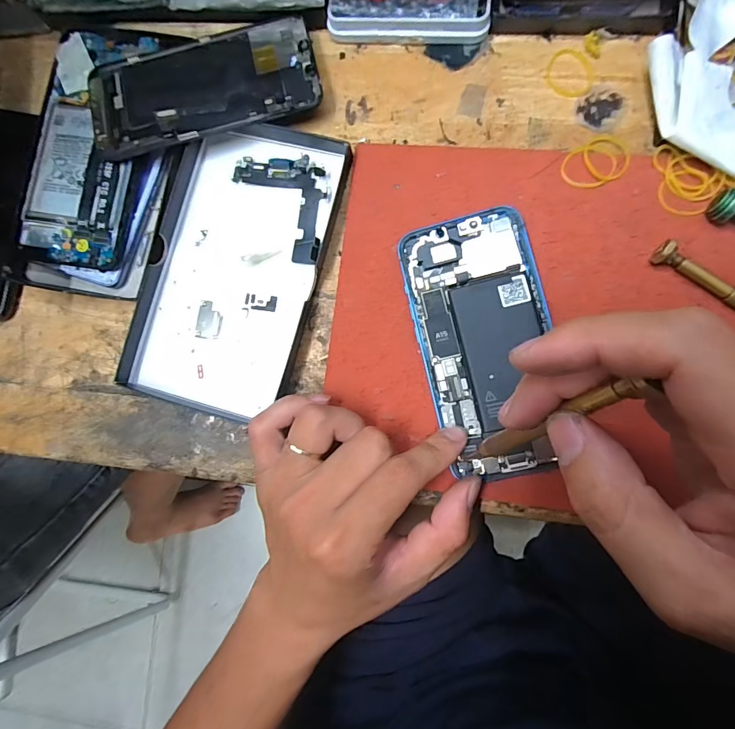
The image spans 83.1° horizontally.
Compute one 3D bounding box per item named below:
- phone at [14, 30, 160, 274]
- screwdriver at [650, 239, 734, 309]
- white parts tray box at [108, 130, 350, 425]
[{"bbox_3d":[-0.176,-0.137,0.263,0.067,0.015,0.149,7,87,7],"label":"phone"},{"bbox_3d":[0.203,-0.030,0.217,0.112,0.013,0.011,36,91,8],"label":"screwdriver"},{"bbox_3d":[-0.082,-0.060,0.259,0.099,0.021,0.176,16,88,8],"label":"white parts tray box"}]

